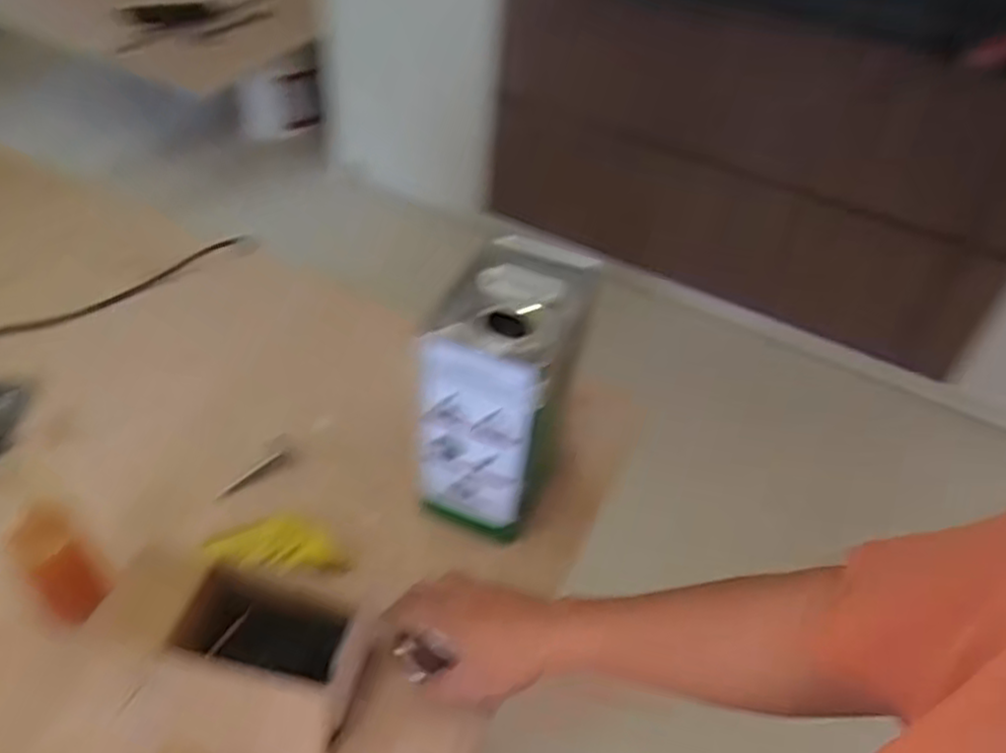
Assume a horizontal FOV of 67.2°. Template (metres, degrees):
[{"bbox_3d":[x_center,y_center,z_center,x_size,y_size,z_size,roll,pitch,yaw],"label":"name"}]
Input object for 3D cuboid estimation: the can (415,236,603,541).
[{"bbox_3d":[0.002,0.017,0.670,0.096,0.206,0.145,21,44,14],"label":"can"}]

